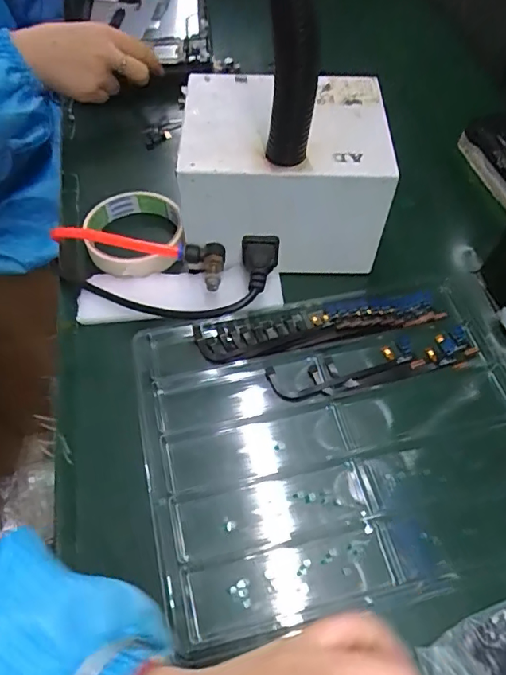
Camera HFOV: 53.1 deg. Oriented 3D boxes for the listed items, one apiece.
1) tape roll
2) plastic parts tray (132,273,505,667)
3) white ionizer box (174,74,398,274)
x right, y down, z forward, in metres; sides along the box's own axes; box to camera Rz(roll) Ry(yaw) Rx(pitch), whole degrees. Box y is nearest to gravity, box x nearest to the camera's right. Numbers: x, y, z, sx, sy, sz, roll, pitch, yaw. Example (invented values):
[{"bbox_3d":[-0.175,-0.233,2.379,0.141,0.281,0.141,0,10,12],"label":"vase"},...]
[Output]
[{"bbox_3d":[-0.103,-0.091,0.439,0.080,0.021,0.086,-2,58,3],"label":"tape roll"},{"bbox_3d":[0.065,0.061,0.345,0.266,0.023,0.211,-13,58,-4],"label":"plastic parts tray"},{"bbox_3d":[0.024,-0.134,0.413,0.158,0.112,0.120,1,59,2],"label":"white ionizer box"}]

